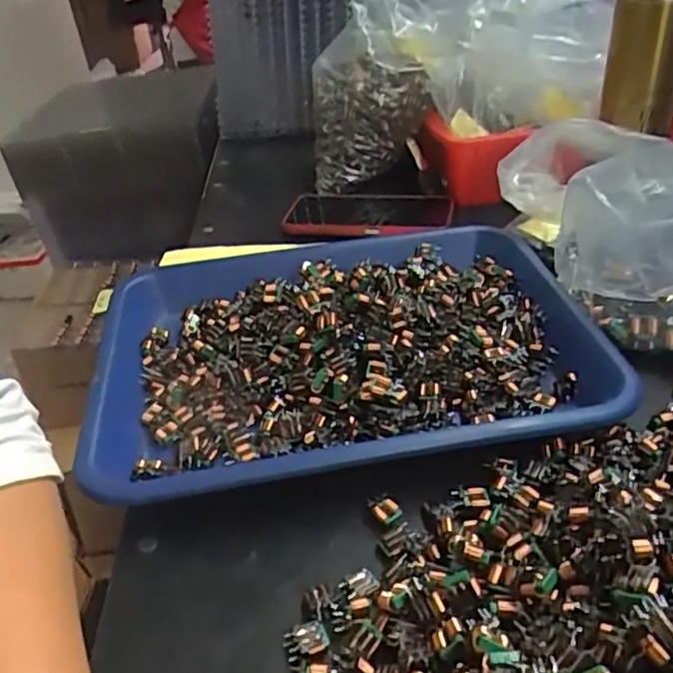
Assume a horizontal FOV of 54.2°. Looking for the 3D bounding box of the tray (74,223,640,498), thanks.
[{"bbox_3d":[0.002,-0.003,0.467,0.339,0.042,0.255,-10,34,-5],"label":"tray"}]

